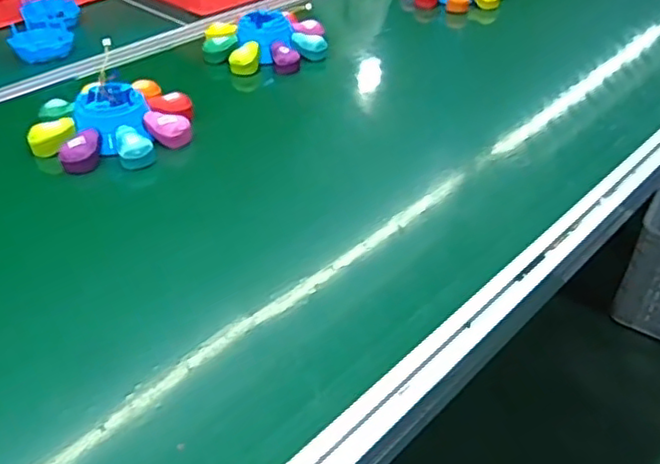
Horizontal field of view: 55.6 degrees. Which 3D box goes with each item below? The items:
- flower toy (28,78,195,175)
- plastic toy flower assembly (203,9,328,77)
[{"bbox_3d":[-0.309,-0.159,0.900,0.230,0.053,0.179,-22,44,-21],"label":"flower toy"},{"bbox_3d":[-0.118,-0.346,1.139,0.217,0.060,0.161,-5,41,-3],"label":"plastic toy flower assembly"}]

